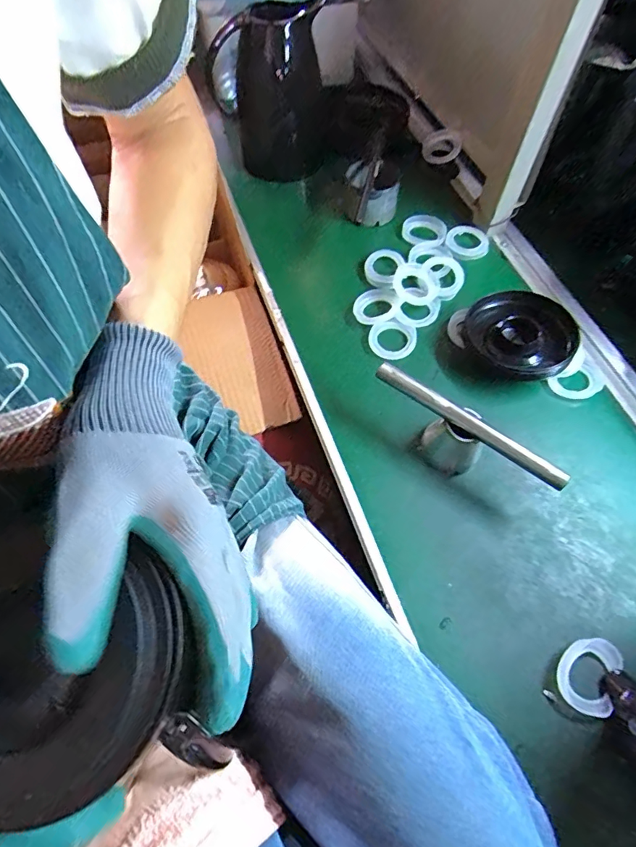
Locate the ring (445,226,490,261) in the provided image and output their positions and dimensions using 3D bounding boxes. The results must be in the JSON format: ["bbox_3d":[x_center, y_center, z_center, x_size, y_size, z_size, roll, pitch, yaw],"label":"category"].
[{"bbox_3d":[0.202,-0.244,0.640,0.058,0.014,0.050,18,61,8],"label":"ring"}]

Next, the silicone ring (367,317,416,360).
[{"bbox_3d":[0.091,-0.100,0.564,0.055,0.015,0.049,-33,67,-19],"label":"silicone ring"}]

